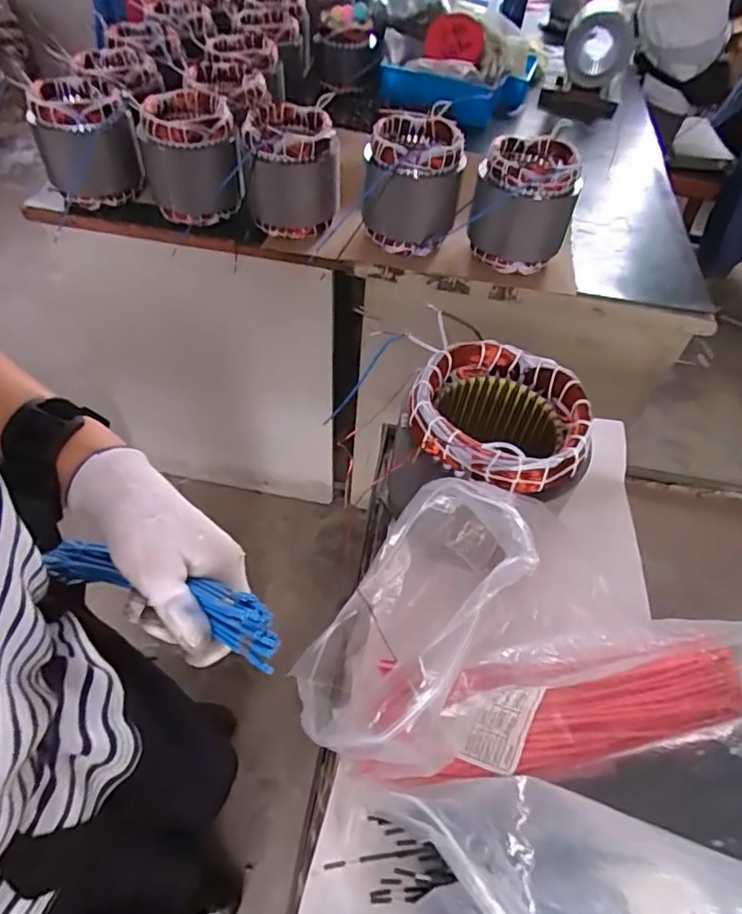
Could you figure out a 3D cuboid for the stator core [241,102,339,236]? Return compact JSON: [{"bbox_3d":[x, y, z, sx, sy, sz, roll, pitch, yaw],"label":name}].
[{"bbox_3d":[-0.128,-0.470,0.927,0.145,0.154,0.140,-2,52,-7],"label":"stator core"}]

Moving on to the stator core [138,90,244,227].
[{"bbox_3d":[-0.294,-0.492,0.934,0.149,0.150,0.145,-7,53,-11],"label":"stator core"}]

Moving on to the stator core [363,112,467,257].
[{"bbox_3d":[0.068,-0.439,0.911,0.147,0.155,0.138,11,51,3],"label":"stator core"}]

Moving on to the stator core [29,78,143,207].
[{"bbox_3d":[-0.482,-0.539,0.962,0.152,0.153,0.134,-14,54,-16],"label":"stator core"}]

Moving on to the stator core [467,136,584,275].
[{"bbox_3d":[0.243,-0.398,0.907,0.151,0.156,0.175,18,52,8],"label":"stator core"}]

